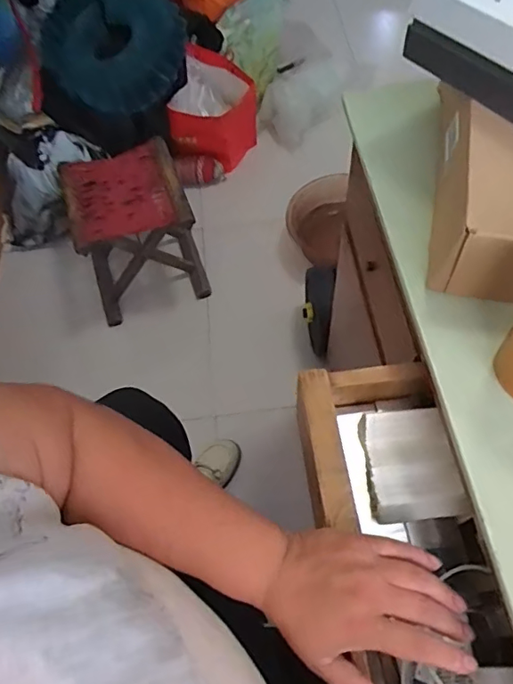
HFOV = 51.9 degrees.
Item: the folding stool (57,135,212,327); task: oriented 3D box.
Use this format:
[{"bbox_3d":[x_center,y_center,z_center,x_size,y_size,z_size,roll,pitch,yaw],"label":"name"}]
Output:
[{"bbox_3d":[-0.300,-0.267,1.331,0.275,0.266,0.272,-17,59,-6],"label":"folding stool"}]

